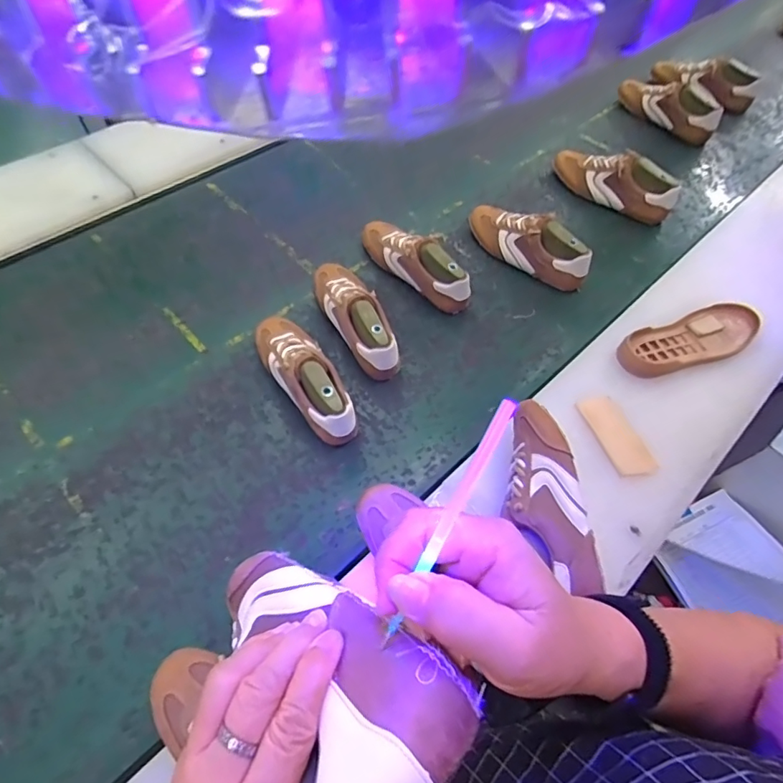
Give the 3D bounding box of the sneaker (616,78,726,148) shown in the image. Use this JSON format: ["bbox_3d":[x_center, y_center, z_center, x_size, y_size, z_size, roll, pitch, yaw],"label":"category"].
[{"bbox_3d":[0.724,-0.757,1.284,0.089,0.094,0.317,-21,61,-15],"label":"sneaker"}]

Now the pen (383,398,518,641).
[{"bbox_3d":[0.024,0.057,0.212,0.007,0.005,0.117,29,98,18],"label":"pen"}]

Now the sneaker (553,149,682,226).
[{"bbox_3d":[0.485,-0.468,1.078,0.277,0.103,0.084,41,64,20],"label":"sneaker"}]

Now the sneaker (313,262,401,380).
[{"bbox_3d":[-0.060,-0.141,0.838,0.086,0.091,0.268,-21,59,-16],"label":"sneaker"}]

